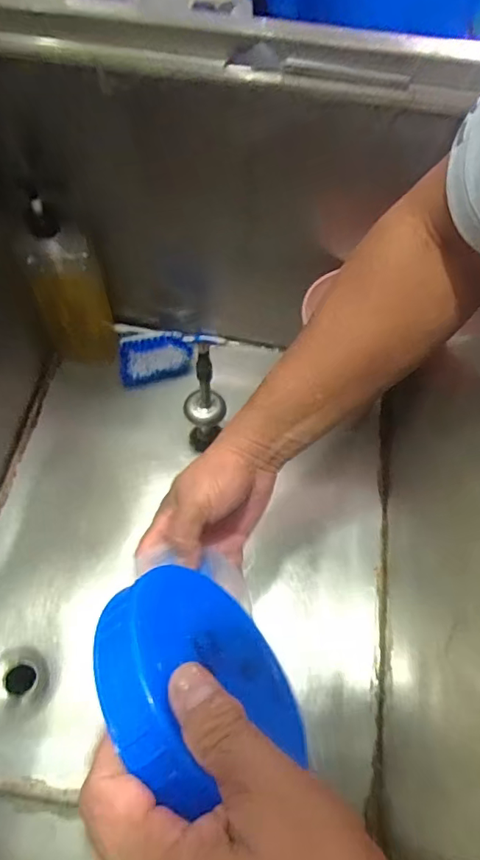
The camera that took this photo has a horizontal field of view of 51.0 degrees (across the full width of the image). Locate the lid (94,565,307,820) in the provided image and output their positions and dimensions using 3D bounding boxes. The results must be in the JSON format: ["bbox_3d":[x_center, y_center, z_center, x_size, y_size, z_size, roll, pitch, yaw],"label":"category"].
[{"bbox_3d":[-0.016,0.114,0.242,0.021,0.117,0.099,-42,54,17],"label":"lid"}]

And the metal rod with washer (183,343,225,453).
[{"bbox_3d":[-0.045,-0.036,0.639,0.052,0.195,0.043,1,62,-2],"label":"metal rod with washer"}]

